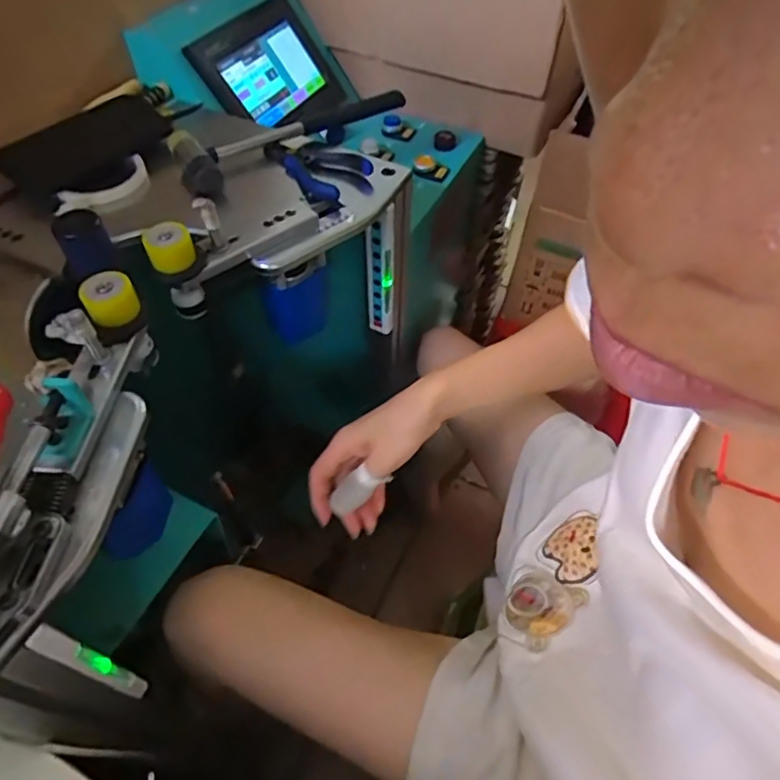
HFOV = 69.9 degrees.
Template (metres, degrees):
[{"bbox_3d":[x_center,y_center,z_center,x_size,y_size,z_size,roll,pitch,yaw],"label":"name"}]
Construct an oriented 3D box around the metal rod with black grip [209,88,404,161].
[{"bbox_3d":[-0.081,-0.289,0.607,0.237,0.021,0.016,-28,59,-20],"label":"metal rod with black grip"}]

